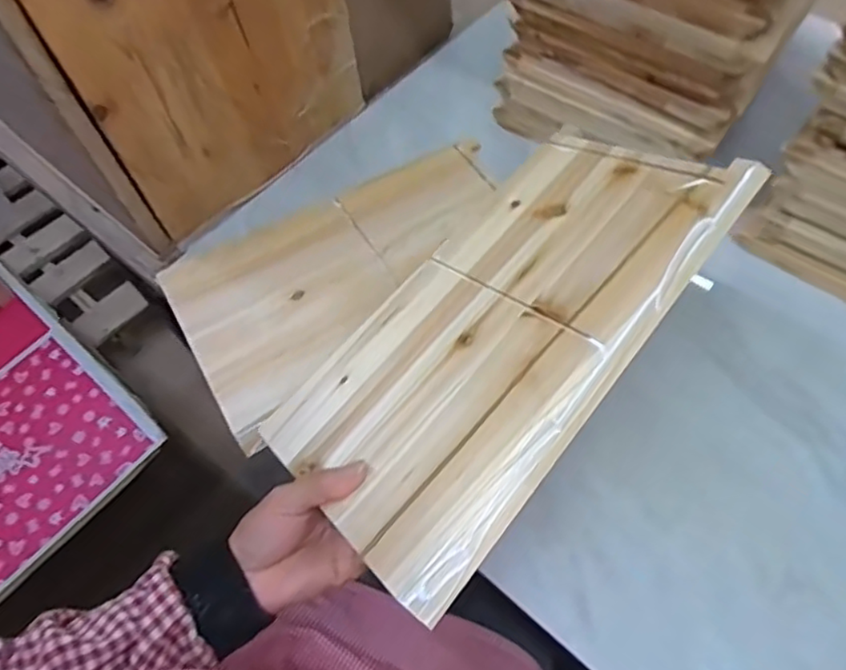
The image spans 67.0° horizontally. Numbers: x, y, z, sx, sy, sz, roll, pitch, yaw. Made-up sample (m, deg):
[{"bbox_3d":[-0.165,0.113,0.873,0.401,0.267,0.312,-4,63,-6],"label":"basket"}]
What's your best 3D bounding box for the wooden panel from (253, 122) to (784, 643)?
[{"bbox_3d":[0.050,-0.008,0.474,0.355,0.016,0.209,-50,46,-11],"label":"wooden panel"}]

